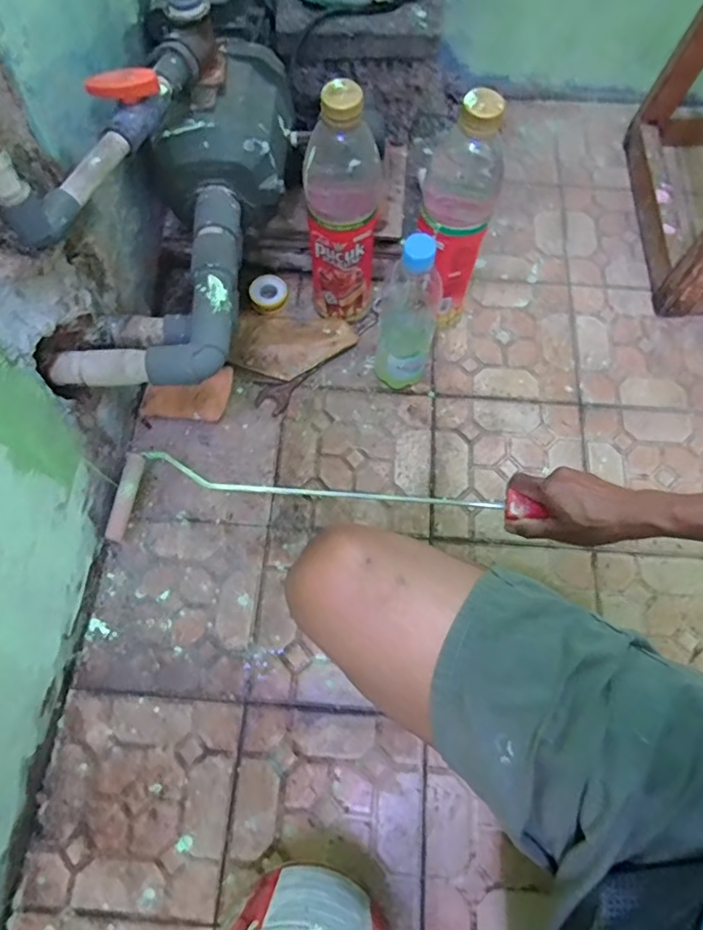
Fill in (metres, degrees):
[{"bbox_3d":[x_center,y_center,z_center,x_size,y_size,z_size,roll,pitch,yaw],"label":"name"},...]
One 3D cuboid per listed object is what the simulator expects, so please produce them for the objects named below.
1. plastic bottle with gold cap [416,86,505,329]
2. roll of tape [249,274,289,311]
[{"bbox_3d":[0.119,-0.278,0.652,0.081,0.314,0.089,12,68,4],"label":"plastic bottle with gold cap"},{"bbox_3d":[-0.119,-0.248,0.790,0.054,0.020,0.049,40,74,13],"label":"roll of tape"}]

